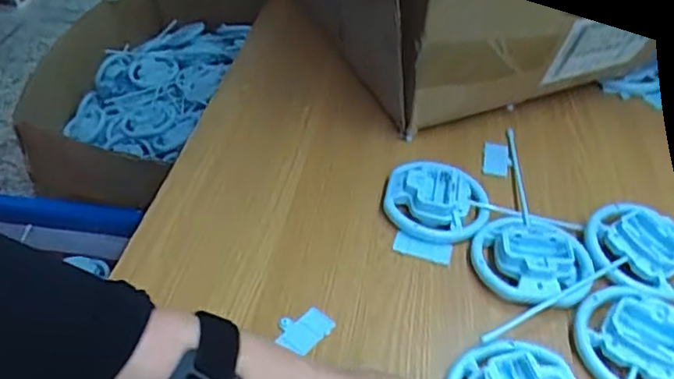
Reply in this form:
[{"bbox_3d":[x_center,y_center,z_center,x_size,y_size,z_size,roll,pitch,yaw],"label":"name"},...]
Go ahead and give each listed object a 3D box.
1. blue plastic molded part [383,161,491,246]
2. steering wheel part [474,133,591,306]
[{"bbox_3d":[0.097,0.011,0.606,0.101,0.031,0.098,9,41,5],"label":"blue plastic molded part"},{"bbox_3d":[0.194,0.017,0.608,0.099,0.026,0.236,14,41,10],"label":"steering wheel part"}]

